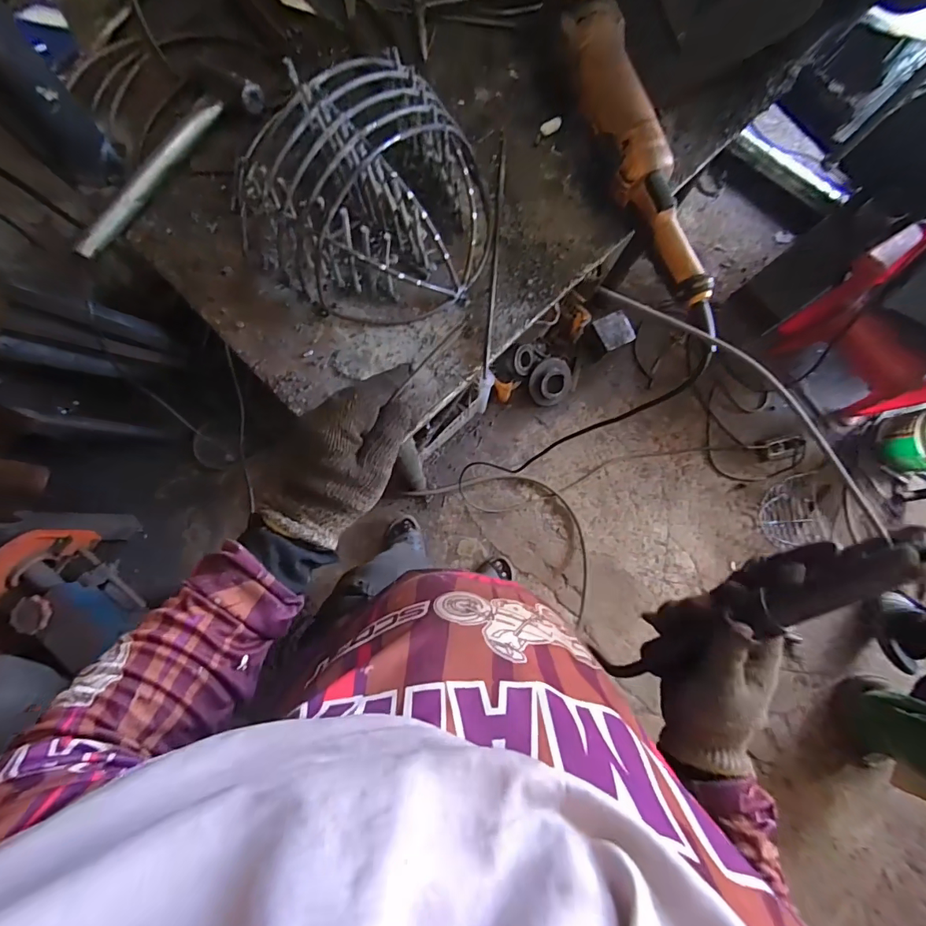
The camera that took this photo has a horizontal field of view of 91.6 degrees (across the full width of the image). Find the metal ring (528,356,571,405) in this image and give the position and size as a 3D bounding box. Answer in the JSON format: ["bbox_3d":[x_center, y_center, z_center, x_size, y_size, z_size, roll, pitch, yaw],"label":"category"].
[{"bbox_3d":[0.263,-0.240,1.338,0.133,0.035,0.133,-5,109,-15],"label":"metal ring"}]

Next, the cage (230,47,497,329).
[{"bbox_3d":[-0.071,-0.244,0.424,0.195,0.113,0.225,34,84,3],"label":"cage"}]

